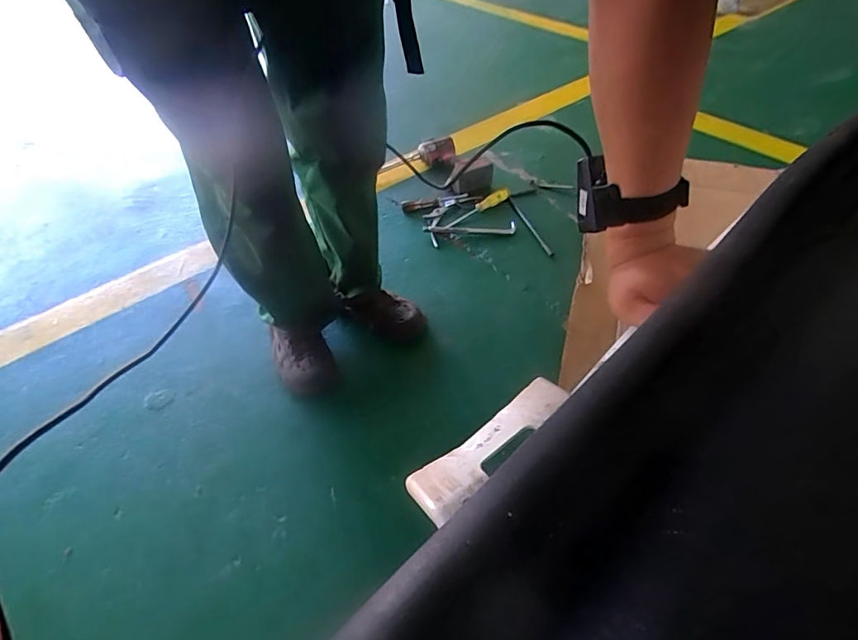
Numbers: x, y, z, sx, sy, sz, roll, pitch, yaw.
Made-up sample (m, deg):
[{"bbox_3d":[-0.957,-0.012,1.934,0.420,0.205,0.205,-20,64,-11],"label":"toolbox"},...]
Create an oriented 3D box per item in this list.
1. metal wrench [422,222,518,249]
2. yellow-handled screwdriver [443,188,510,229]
[{"bbox_3d":[0.110,-0.238,1.243,0.243,0.017,0.070,-7,49,-3],"label":"metal wrench"},{"bbox_3d":[0.135,-0.310,1.295,0.227,0.028,0.040,-32,55,-23],"label":"yellow-handled screwdriver"}]

